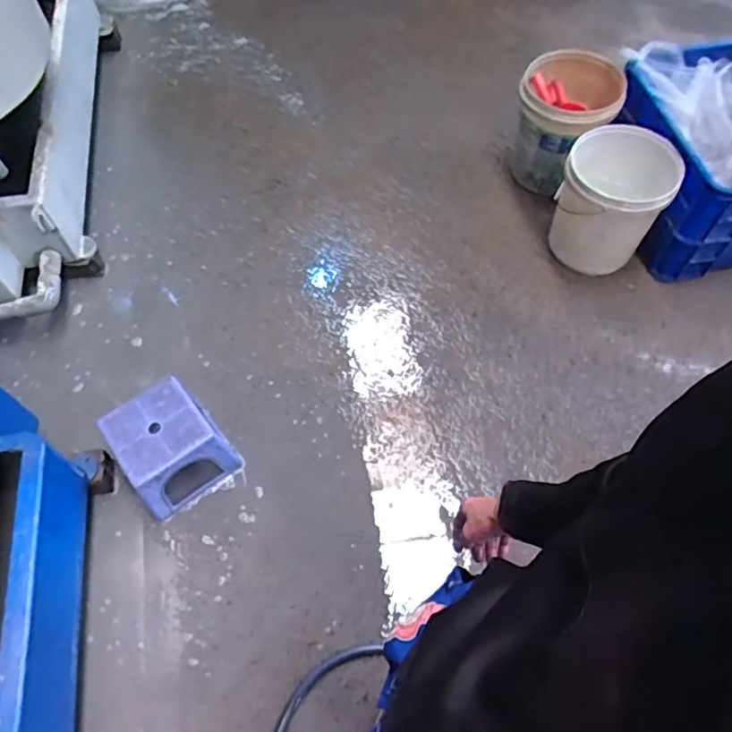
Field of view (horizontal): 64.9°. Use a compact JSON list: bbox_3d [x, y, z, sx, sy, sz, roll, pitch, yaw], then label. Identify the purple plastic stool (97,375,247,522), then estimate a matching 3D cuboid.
[{"bbox_3d":[-0.496,0.202,1.463,0.255,0.218,0.241,-38,67,-19],"label":"purple plastic stool"}]

